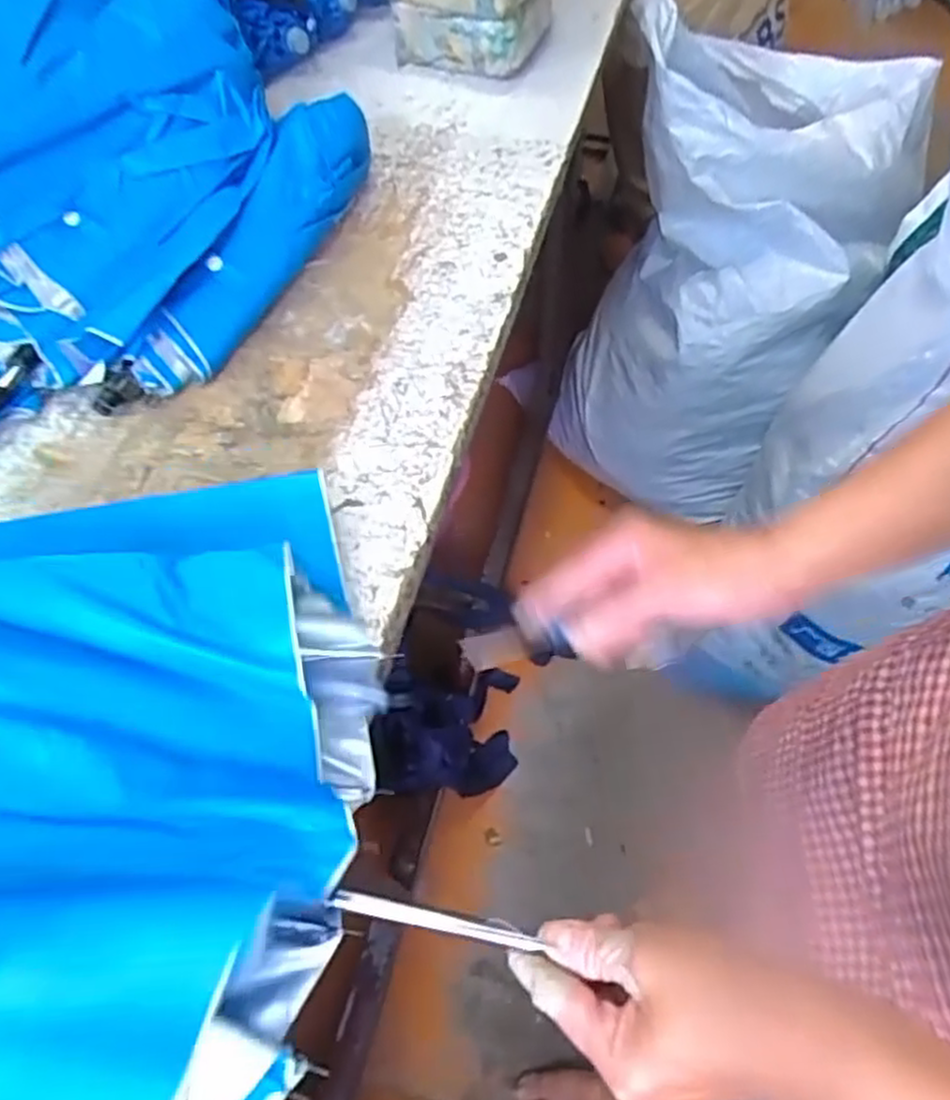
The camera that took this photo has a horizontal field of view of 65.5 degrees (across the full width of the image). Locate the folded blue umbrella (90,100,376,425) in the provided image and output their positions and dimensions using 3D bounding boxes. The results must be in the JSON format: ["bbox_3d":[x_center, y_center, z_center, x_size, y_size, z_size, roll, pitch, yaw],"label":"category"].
[{"bbox_3d":[-0.175,-0.228,0.546,0.076,0.060,0.310,20,62,13],"label":"folded blue umbrella"}]

